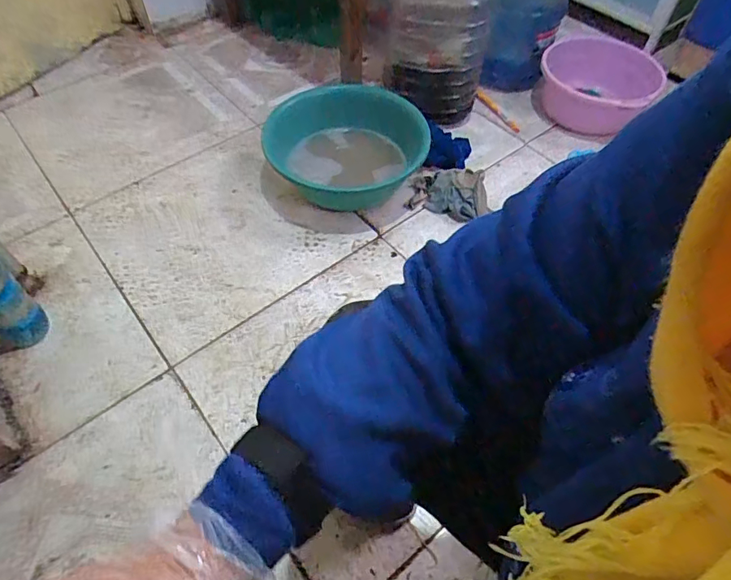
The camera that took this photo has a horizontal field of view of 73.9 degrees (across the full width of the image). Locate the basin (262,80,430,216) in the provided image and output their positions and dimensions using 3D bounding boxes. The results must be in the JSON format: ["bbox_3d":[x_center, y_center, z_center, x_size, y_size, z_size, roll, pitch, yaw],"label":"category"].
[{"bbox_3d":[-0.052,-0.327,1.129,0.333,0.116,0.362,0,56,-1],"label":"basin"}]

